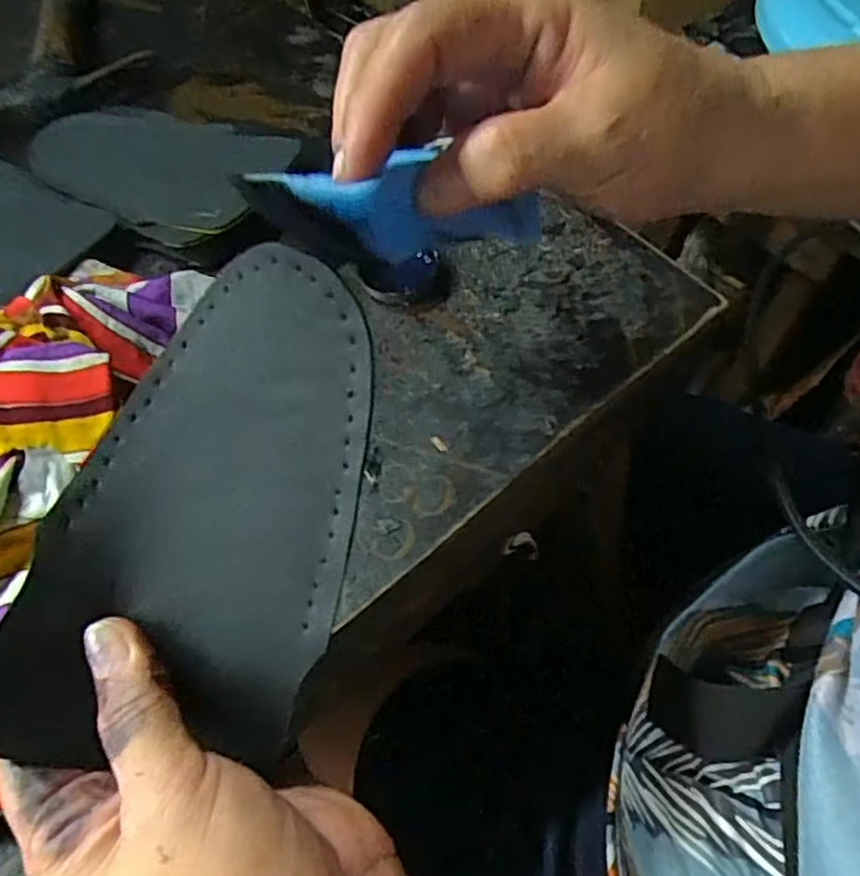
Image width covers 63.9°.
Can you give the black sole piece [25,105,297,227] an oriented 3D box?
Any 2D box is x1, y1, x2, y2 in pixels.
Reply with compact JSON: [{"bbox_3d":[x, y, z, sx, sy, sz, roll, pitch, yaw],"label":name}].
[{"bbox_3d":[-0.157,-0.160,0.396,0.154,0.011,0.089,19,58,18],"label":"black sole piece"}]

